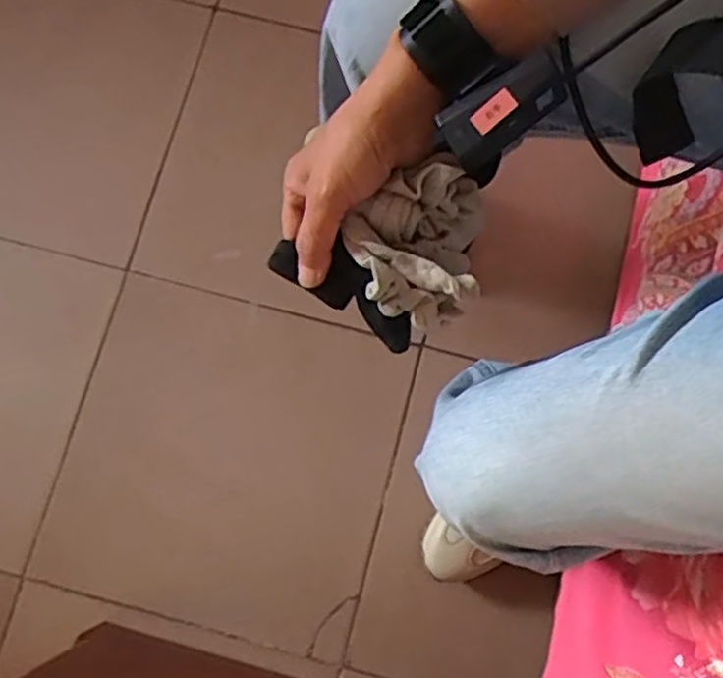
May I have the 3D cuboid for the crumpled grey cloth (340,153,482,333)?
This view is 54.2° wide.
[{"bbox_3d":[0.039,-0.056,0.421,0.092,0.049,0.082,-40,81,-7],"label":"crumpled grey cloth"}]

